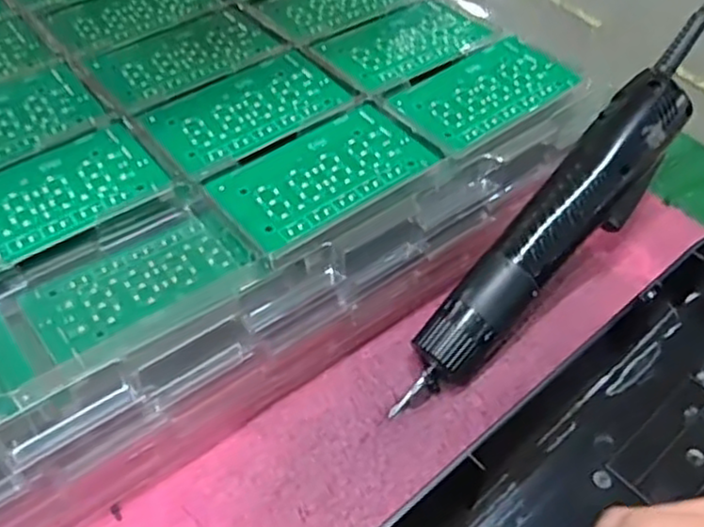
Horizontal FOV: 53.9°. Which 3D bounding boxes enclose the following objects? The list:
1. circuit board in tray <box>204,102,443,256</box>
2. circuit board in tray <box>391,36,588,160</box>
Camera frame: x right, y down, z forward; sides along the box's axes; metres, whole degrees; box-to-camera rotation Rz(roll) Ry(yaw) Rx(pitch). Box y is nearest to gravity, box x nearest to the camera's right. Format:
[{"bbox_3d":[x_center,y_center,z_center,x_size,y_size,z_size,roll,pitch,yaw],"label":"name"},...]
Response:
[{"bbox_3d":[-0.015,-0.047,0.350,0.107,0.006,0.059,-29,56,-26],"label":"circuit board in tray"},{"bbox_3d":[0.077,-0.101,0.401,0.109,0.005,0.060,-31,57,-28],"label":"circuit board in tray"}]

